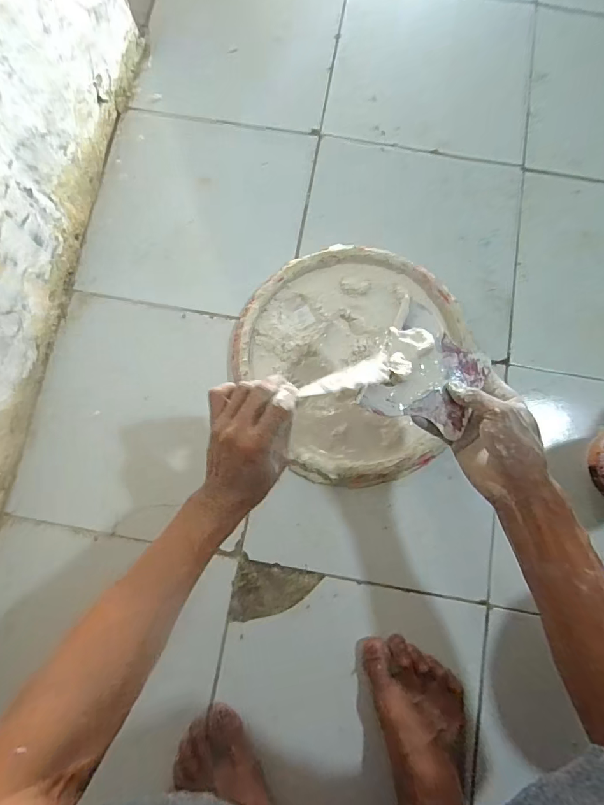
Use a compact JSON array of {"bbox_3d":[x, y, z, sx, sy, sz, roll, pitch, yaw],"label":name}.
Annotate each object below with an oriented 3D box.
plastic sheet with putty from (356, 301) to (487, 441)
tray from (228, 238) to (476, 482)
[{"bbox_3d":[0.125,-0.030,0.409,0.099,0.027,0.115,24,80,4],"label":"plastic sheet with putty"},{"bbox_3d":[0.075,-0.057,0.550,0.280,0.025,0.303,0,79,0],"label":"tray"}]

